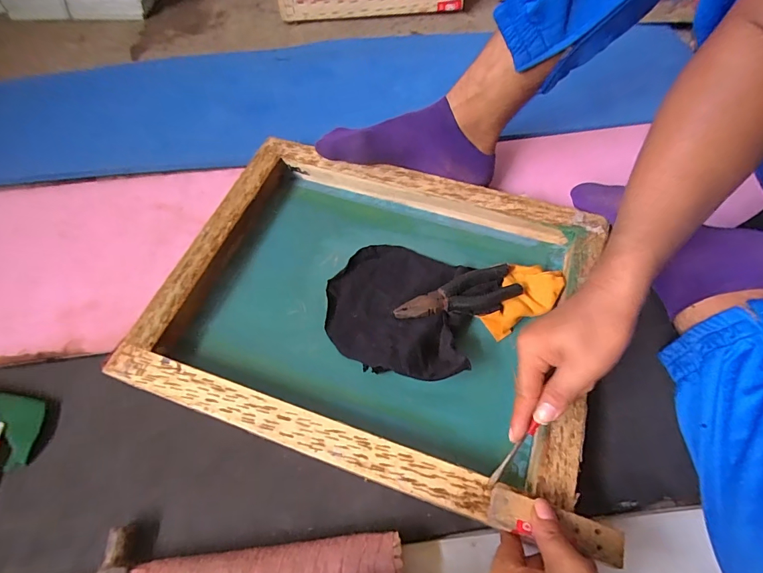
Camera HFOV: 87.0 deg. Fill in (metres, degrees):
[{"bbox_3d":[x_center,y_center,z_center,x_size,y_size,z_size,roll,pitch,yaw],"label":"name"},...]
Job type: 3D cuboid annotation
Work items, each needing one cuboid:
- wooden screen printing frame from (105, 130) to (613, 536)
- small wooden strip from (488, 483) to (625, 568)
[{"bbox_3d":[-0.012,0.014,0.467,0.463,0.050,0.371,15,61,8],"label":"wooden screen printing frame"},{"bbox_3d":[0.144,0.196,0.334,0.105,0.014,0.033,11,60,13],"label":"small wooden strip"}]

